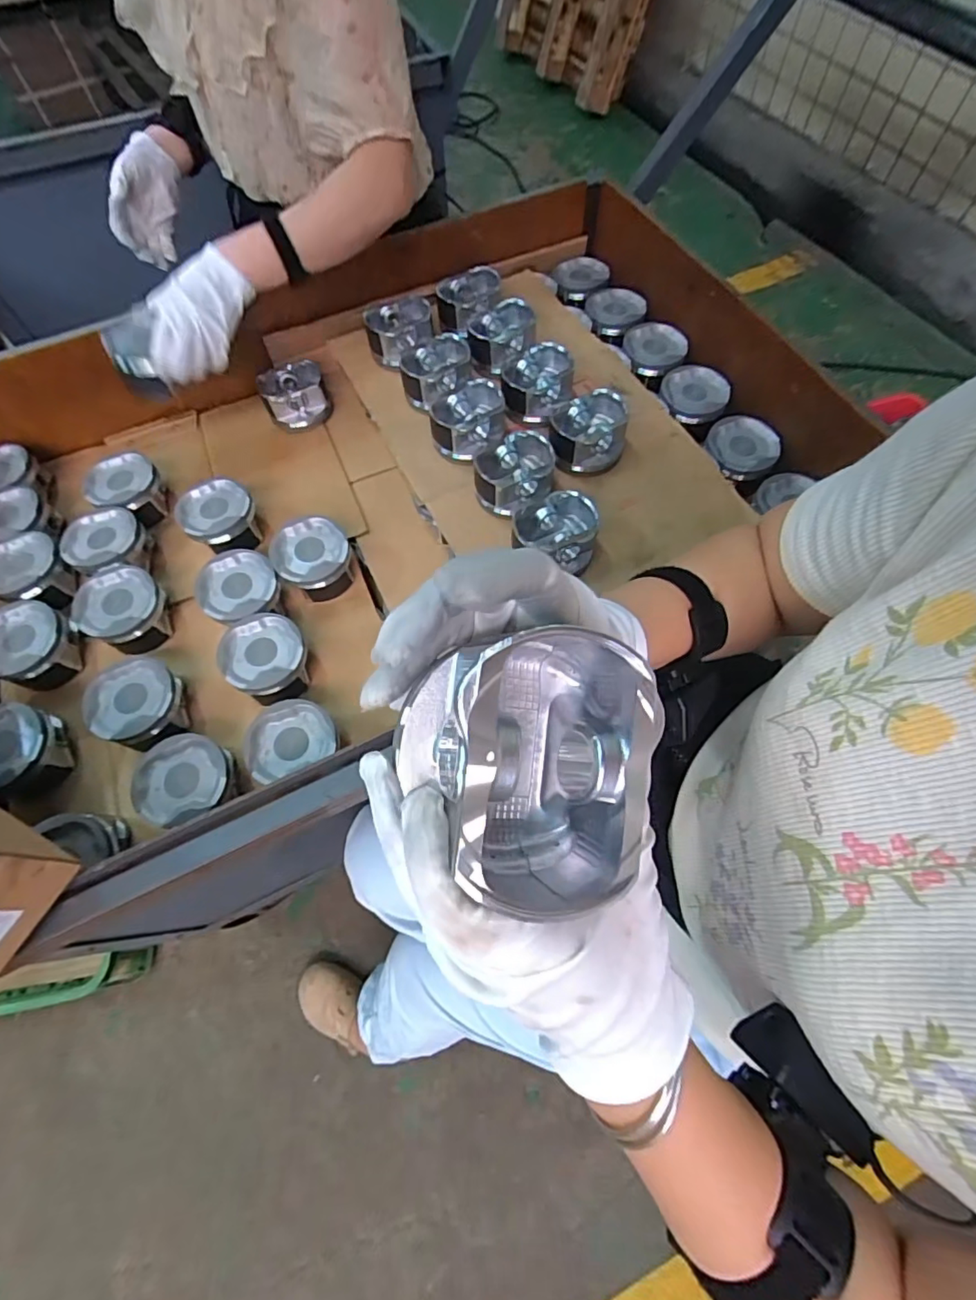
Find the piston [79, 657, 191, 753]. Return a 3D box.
[{"bbox_3d":[-0.377,0.060,0.591,0.089,0.052,0.088,0,66,1],"label":"piston"}]

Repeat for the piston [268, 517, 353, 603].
[{"bbox_3d":[-0.213,-0.111,0.667,0.083,0.055,0.088,0,66,1],"label":"piston"}]

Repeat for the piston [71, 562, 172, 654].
[{"bbox_3d":[-0.430,-0.048,0.643,0.096,0.049,0.092,42,73,17],"label":"piston"}]

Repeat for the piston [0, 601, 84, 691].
[{"bbox_3d":[-0.522,-0.004,0.623,0.090,0.053,0.091,0,66,1],"label":"piston"}]

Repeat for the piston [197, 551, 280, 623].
[{"bbox_3d":[-0.295,-0.066,0.650,0.090,0.059,0.094,0,66,1],"label":"piston"}]

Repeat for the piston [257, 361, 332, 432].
[{"bbox_3d":[-0.287,-0.377,0.811,0.091,0.060,0.091,0,66,1],"label":"piston"}]

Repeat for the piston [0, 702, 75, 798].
[{"bbox_3d":[-0.501,0.105,0.575,0.093,0.054,0.087,23,69,11],"label":"piston"}]

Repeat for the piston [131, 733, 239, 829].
[{"bbox_3d":[-0.308,0.138,0.557,0.086,0.052,0.086,0,66,1],"label":"piston"}]

